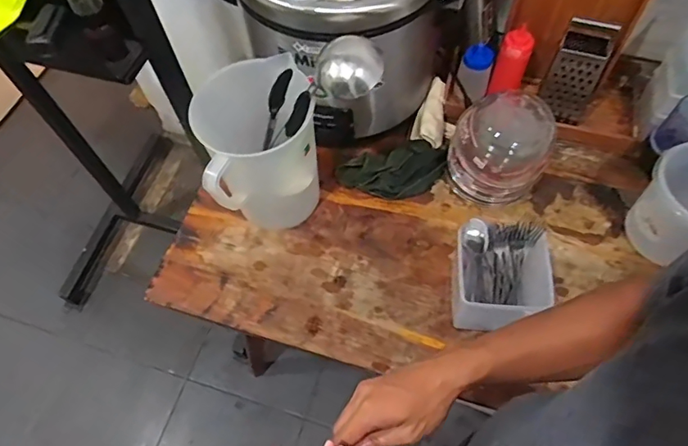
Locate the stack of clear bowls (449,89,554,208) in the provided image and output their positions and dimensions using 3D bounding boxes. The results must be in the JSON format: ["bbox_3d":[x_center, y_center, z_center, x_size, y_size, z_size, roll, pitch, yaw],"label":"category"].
[{"bbox_3d":[0.289,-0.132,0.946,0.174,0.182,0.142,15,63,11],"label":"stack of clear bowls"}]

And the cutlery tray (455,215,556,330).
[{"bbox_3d":[0.248,0.096,0.834,0.131,0.155,0.143,5,62,5],"label":"cutlery tray"}]

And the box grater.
[{"bbox_3d":[0.451,-0.298,0.985,0.111,0.214,0.111,22,64,14],"label":"box grater"}]

